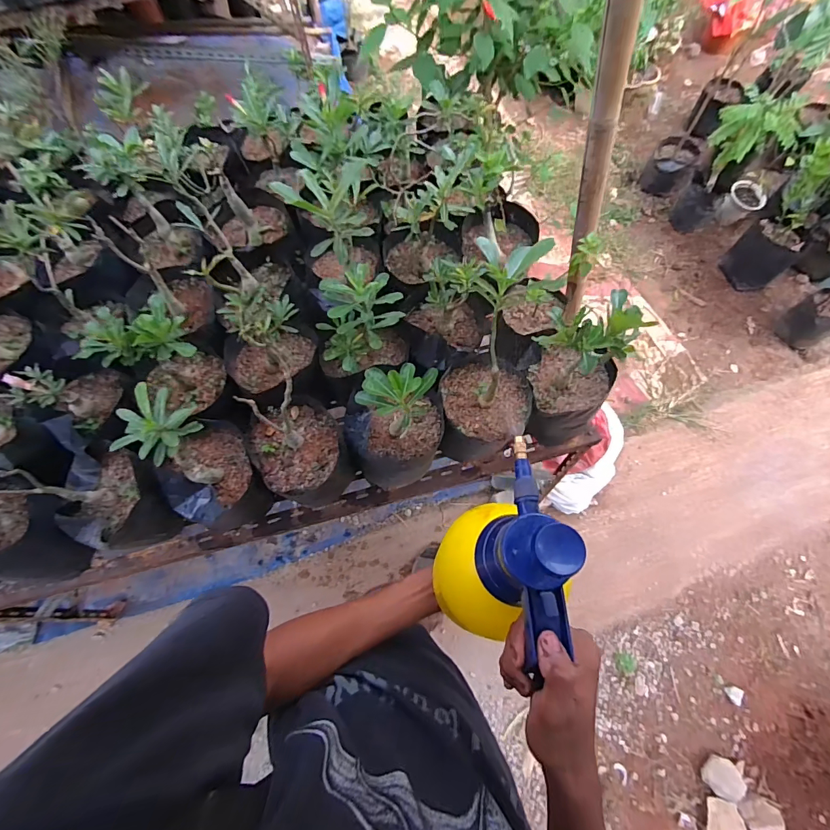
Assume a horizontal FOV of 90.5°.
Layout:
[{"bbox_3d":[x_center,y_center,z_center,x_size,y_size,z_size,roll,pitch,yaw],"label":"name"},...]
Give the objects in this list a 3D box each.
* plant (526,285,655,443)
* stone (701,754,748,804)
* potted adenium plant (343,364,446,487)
[{"bbox_3d":[0.309,-0.066,0.791,0.192,0.369,0.178,0,71,-1],"label":"plant"},{"bbox_3d":[0.957,1.128,1.278,0.091,0.069,0.100,0,71,-1],"label":"stone"},{"bbox_3d":[-0.044,0.037,0.814,0.190,0.313,0.171,1,71,-1],"label":"potted adenium plant"}]

